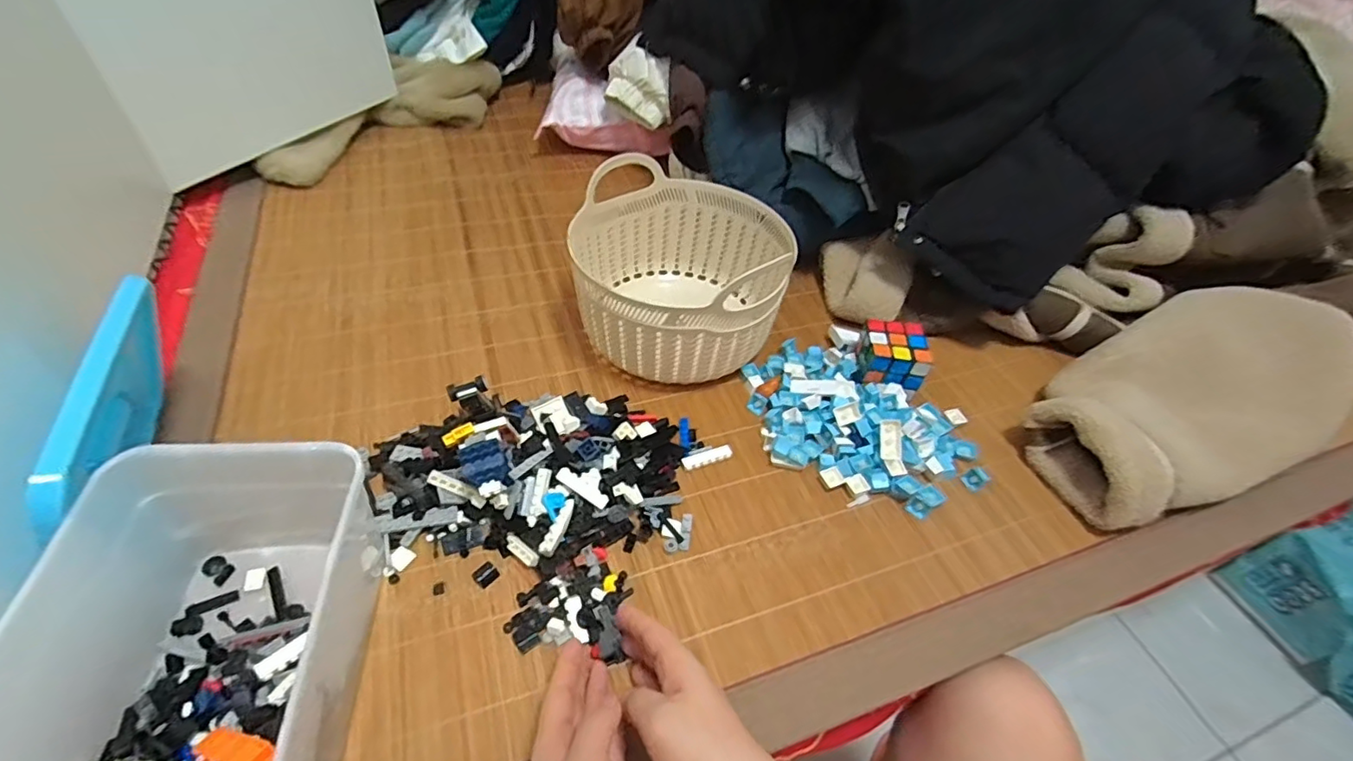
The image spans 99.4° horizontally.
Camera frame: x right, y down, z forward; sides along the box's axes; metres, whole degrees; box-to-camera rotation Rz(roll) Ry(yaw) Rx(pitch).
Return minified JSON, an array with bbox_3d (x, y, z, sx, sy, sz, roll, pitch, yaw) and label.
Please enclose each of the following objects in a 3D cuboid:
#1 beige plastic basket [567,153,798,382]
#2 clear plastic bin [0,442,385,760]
[{"bbox_3d":[0.007,-0.110,0.612,0.211,0.138,0.225,-5,49,-11],"label":"beige plastic basket"},{"bbox_3d":[-0.273,0.160,0.342,0.149,0.119,0.207,-3,48,-9],"label":"clear plastic bin"}]

